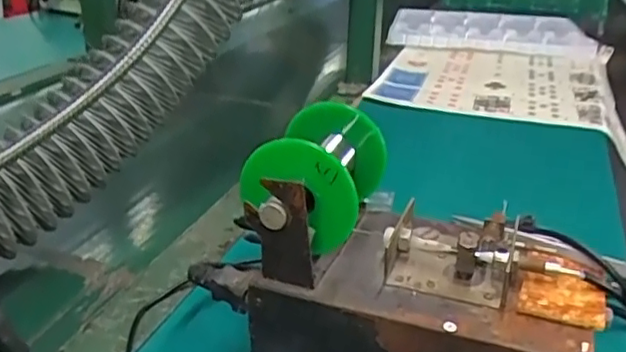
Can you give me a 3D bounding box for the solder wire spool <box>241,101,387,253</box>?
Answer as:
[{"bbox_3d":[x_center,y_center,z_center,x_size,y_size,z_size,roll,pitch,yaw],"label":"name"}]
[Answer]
[{"bbox_3d":[0.003,0.002,0.381,0.075,0.073,0.098,6,26,10],"label":"solder wire spool"}]

